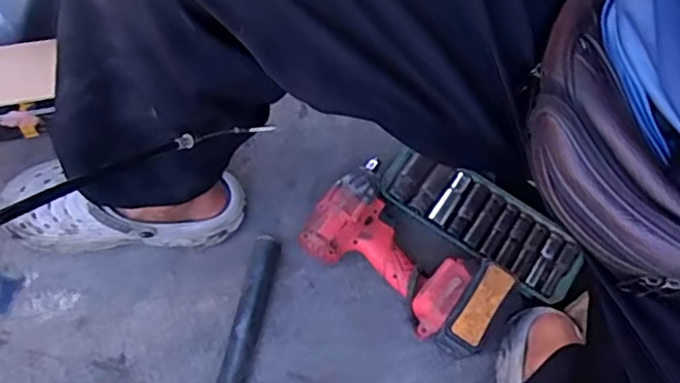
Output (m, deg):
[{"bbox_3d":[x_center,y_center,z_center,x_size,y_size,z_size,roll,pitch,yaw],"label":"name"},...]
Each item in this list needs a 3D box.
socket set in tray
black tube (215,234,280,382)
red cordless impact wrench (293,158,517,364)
[{"bbox_3d":[0.184,0.034,0.809,0.266,0.030,0.093,34,71,7],"label":"socket set in tray"},{"bbox_3d":[-0.112,0.152,0.749,0.035,0.027,0.199,13,70,0],"label":"black tube"},{"bbox_3d":[0.082,0.078,0.767,0.250,0.071,0.140,36,72,8],"label":"red cordless impact wrench"}]

